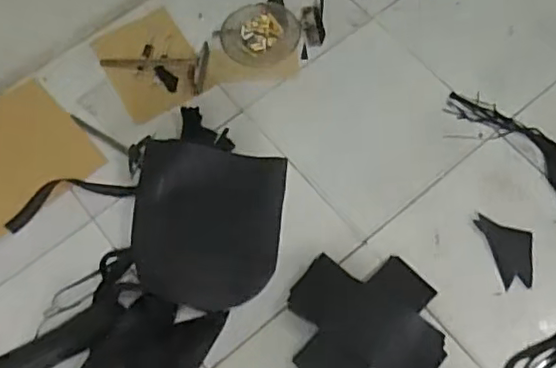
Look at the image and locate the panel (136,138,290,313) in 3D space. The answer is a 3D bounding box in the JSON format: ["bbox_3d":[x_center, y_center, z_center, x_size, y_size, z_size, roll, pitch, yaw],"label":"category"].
[{"bbox_3d":[-0.143,0.079,1.244,0.290,0.042,0.329,6,69,3],"label":"panel"}]

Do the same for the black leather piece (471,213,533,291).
[{"bbox_3d":[0.473,0.130,1.241,0.096,0.007,0.155,-16,69,-10],"label":"black leather piece"}]

